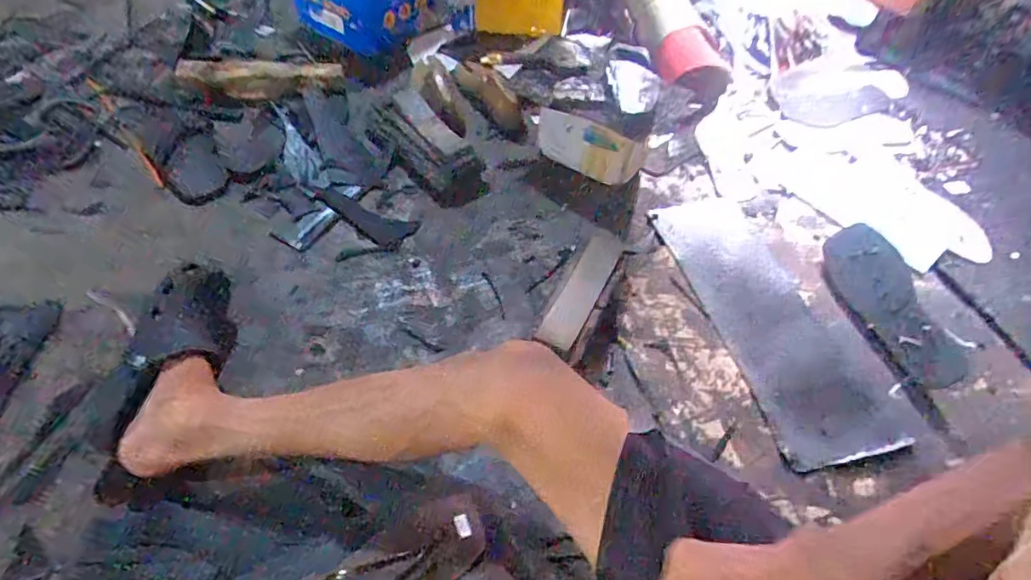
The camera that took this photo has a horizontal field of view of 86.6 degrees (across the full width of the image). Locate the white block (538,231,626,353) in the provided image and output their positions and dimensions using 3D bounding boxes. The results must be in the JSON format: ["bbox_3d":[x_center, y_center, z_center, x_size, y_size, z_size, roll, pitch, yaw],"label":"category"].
[{"bbox_3d":[0.104,-0.008,0.810,0.050,0.022,0.246,24,55,13],"label":"white block"}]

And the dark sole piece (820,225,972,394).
[{"bbox_3d":[0.549,0.019,0.798,0.115,0.016,0.250,-19,67,-4],"label":"dark sole piece"}]

